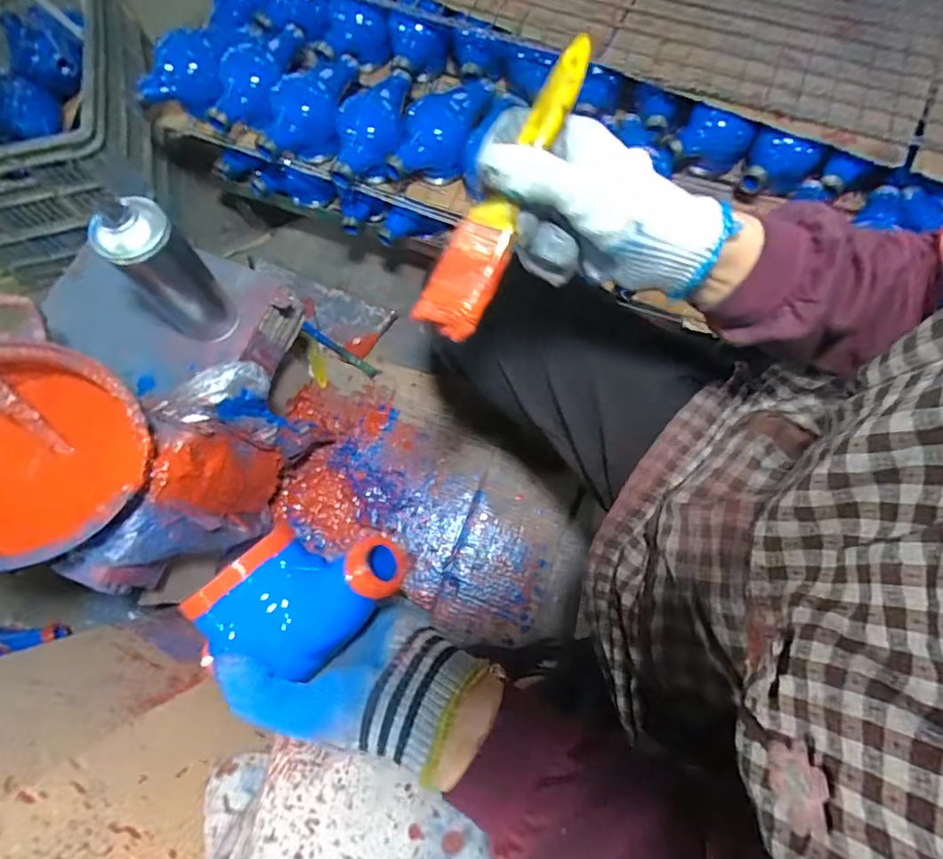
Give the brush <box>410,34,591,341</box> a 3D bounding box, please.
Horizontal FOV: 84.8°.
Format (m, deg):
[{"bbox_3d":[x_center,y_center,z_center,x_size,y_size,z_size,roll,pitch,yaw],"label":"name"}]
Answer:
[{"bbox_3d":[0.020,-0.132,0.280,0.037,0.014,0.170,27,94,8],"label":"brush"}]

